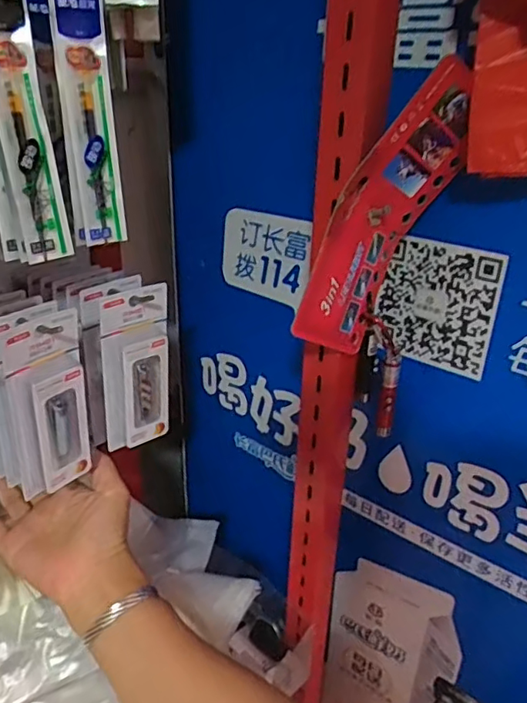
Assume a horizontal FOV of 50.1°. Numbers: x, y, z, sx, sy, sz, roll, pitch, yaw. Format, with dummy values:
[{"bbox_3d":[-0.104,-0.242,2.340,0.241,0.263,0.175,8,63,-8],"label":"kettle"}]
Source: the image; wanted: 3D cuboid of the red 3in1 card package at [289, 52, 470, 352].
[{"bbox_3d":[0.075,-0.082,0.345,0.064,0.170,0.032,19,17,-27],"label":"red 3in1 card package"}]

